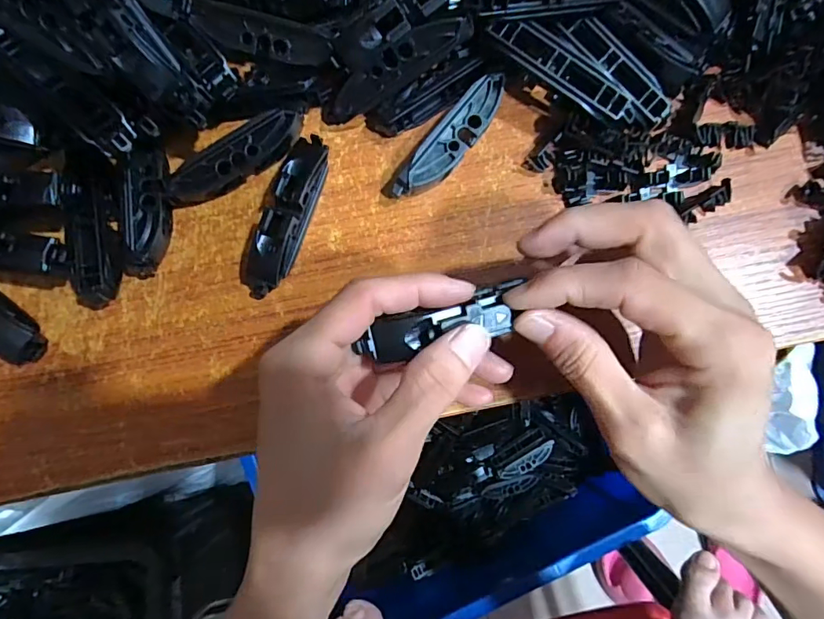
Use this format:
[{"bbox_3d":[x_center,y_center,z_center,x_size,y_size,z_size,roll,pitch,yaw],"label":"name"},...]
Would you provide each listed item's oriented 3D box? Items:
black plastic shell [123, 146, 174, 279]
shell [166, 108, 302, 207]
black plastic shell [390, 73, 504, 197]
[{"bbox_3d":[-0.130,-0.048,0.239,0.019,0.018,0.062,1,82,2],"label":"black plastic shell"},{"bbox_3d":[-0.088,-0.075,0.241,0.073,0.019,0.018,-29,82,-3],"label":"shell"},{"bbox_3d":[0.020,-0.083,0.238,0.018,0.017,0.072,41,85,6],"label":"black plastic shell"}]

